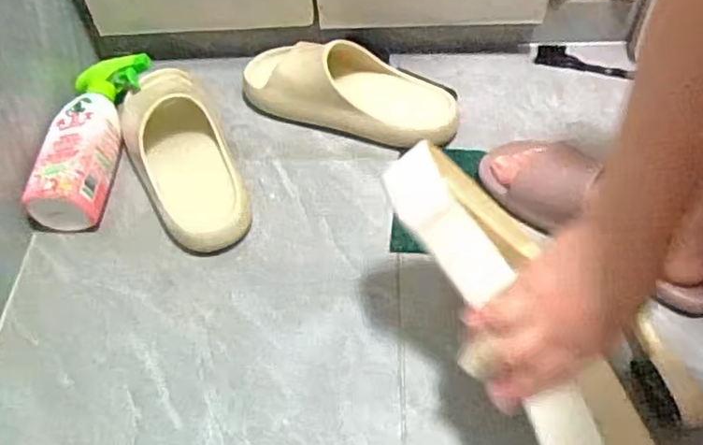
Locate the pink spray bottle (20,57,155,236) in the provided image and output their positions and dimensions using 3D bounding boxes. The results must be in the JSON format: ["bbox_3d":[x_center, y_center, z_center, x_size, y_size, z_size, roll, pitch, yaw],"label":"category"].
[{"bbox_3d":[-0.299,-0.101,0.731,0.080,0.067,0.235,3,55,4],"label":"pink spray bottle"}]

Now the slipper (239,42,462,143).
[{"bbox_3d":[-0.001,-0.167,0.764,0.264,0.079,0.101,15,57,12],"label":"slipper"}]

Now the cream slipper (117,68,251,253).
[{"bbox_3d":[-0.193,-0.085,0.709,0.105,0.082,0.263,-23,58,-13],"label":"cream slipper"}]

